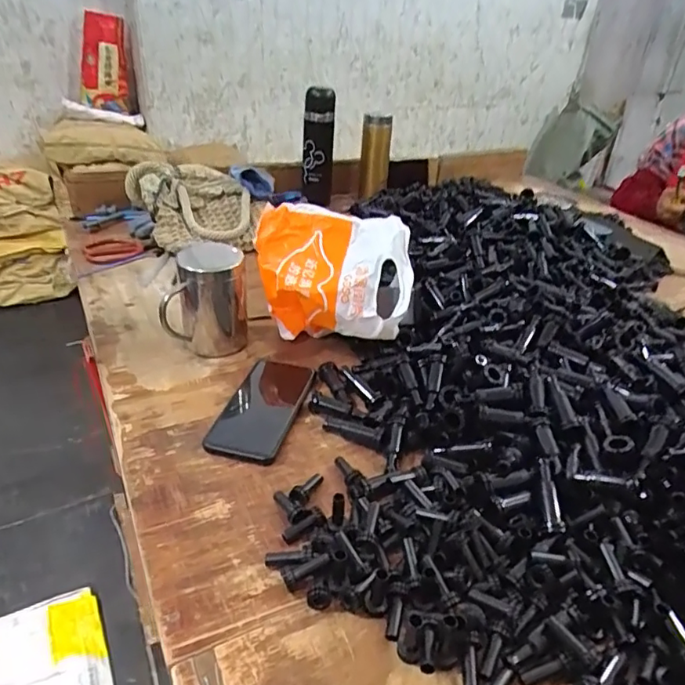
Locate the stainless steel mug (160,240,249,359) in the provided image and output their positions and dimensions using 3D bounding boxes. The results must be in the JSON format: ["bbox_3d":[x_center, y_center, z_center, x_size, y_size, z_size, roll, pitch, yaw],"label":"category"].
[{"bbox_3d":[-0.169,-0.058,0.677,0.096,0.130,0.086,0,32,-7],"label":"stainless steel mug"}]

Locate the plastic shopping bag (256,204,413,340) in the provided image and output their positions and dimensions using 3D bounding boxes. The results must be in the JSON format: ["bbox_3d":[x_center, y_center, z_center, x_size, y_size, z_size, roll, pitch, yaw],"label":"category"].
[{"bbox_3d":[-0.015,-0.074,0.686,0.190,0.152,0.125,3,32,-1],"label":"plastic shopping bag"}]

